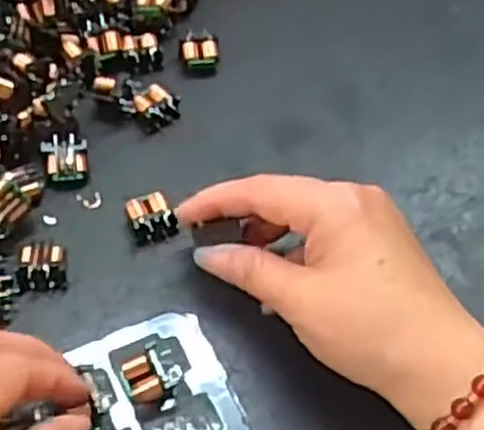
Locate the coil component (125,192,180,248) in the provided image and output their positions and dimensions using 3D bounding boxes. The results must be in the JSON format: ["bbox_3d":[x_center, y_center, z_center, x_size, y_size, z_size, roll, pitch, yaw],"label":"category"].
[{"bbox_3d":[-0.043,0.001,0.375,0.021,0.013,0.022,-16,58,-16],"label":"coil component"}]

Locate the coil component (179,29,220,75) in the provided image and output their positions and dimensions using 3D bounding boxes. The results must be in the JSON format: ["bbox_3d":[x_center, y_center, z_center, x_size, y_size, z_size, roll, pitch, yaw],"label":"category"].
[{"bbox_3d":[-0.024,-0.090,0.440,0.022,0.014,0.019,-3,55,-7],"label":"coil component"}]

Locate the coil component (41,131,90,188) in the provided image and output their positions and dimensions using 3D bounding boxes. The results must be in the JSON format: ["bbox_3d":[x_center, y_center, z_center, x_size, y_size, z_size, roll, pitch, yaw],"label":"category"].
[{"bbox_3d":[-0.086,-0.026,0.389,0.021,0.016,0.021,-9,56,-11],"label":"coil component"}]

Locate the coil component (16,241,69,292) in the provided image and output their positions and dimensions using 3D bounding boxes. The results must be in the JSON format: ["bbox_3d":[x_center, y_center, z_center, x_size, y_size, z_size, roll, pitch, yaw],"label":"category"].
[{"bbox_3d":[-0.090,0.023,0.355,0.021,0.013,0.017,-5,56,-9],"label":"coil component"}]

